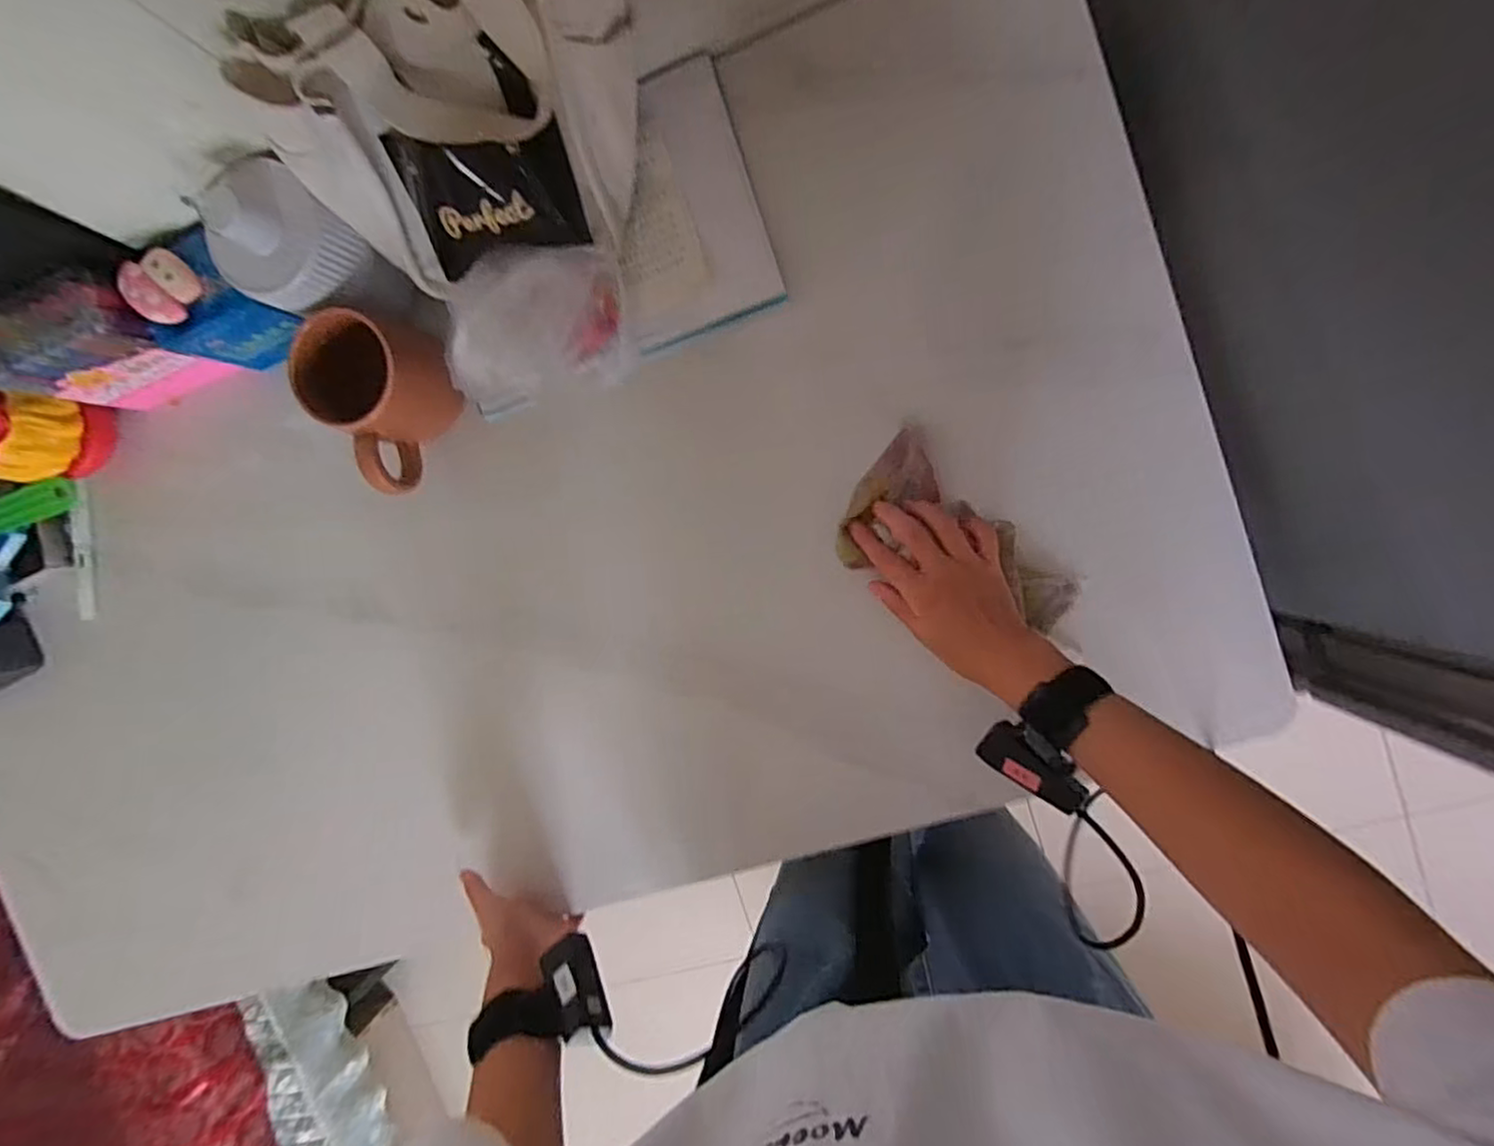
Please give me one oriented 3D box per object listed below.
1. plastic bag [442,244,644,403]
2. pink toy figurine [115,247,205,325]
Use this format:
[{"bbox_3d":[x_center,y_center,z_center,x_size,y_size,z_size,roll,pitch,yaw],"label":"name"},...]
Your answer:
[{"bbox_3d":[-0.151,-0.177,0.461,0.127,0.049,0.100,-14,93,9],"label":"plastic bag"},{"bbox_3d":[-0.422,-0.207,0.462,0.047,0.018,0.046,1,95,8],"label":"pink toy figurine"}]

